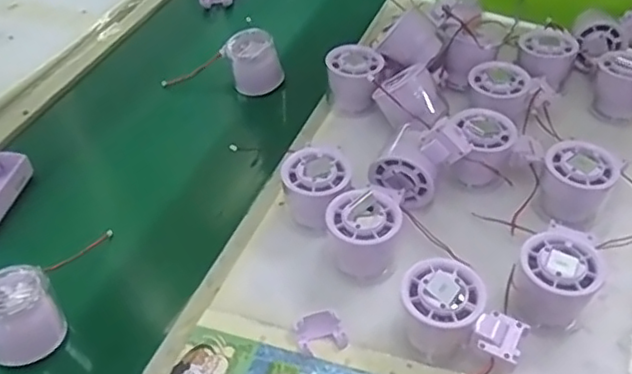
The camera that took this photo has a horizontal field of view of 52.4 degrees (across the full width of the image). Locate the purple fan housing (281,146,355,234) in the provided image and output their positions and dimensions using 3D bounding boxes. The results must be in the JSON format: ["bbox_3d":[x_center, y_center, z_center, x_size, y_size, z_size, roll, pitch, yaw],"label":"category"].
[{"bbox_3d":[0.002,0.003,0.559,0.057,0.053,0.058,-3,43,2],"label":"purple fan housing"}]

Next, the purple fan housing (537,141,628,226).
[{"bbox_3d":[0.224,-0.005,0.552,0.055,0.052,0.055,-3,43,2],"label":"purple fan housing"}]

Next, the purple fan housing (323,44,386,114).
[{"bbox_3d":[0.041,-0.111,0.676,0.059,0.059,0.053,-4,43,1],"label":"purple fan housing"}]

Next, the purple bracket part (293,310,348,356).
[{"bbox_3d":[0.003,0.108,0.478,0.035,0.011,0.029,-16,44,-12],"label":"purple bracket part"}]

